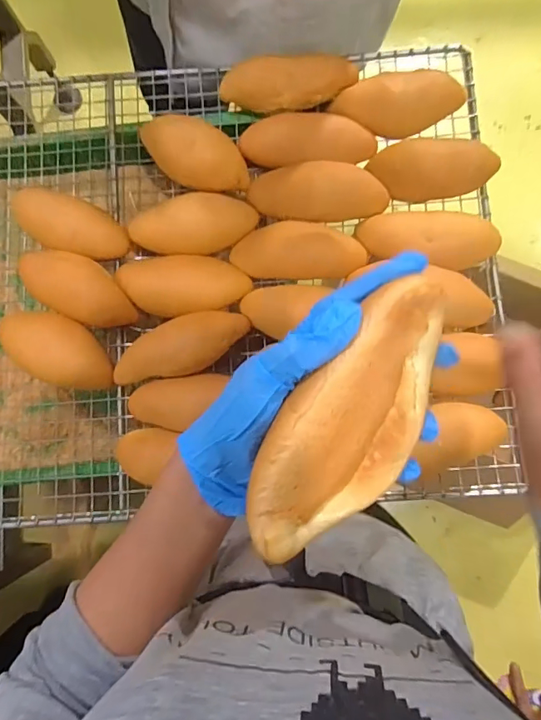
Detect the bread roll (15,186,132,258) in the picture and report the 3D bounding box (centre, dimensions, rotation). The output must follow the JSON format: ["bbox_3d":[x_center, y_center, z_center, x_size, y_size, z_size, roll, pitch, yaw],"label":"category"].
[{"bbox_3d":[-0.235,-0.154,0.542,0.137,0.048,0.055,19,83,4],"label":"bread roll"}]

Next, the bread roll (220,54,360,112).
[{"bbox_3d":[0.024,-0.319,0.553,0.152,0.046,0.053,-3,82,1],"label":"bread roll"}]

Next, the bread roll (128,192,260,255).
[{"bbox_3d":[-0.087,-0.152,0.531,0.143,0.051,0.063,-14,82,0],"label":"bread roll"}]

